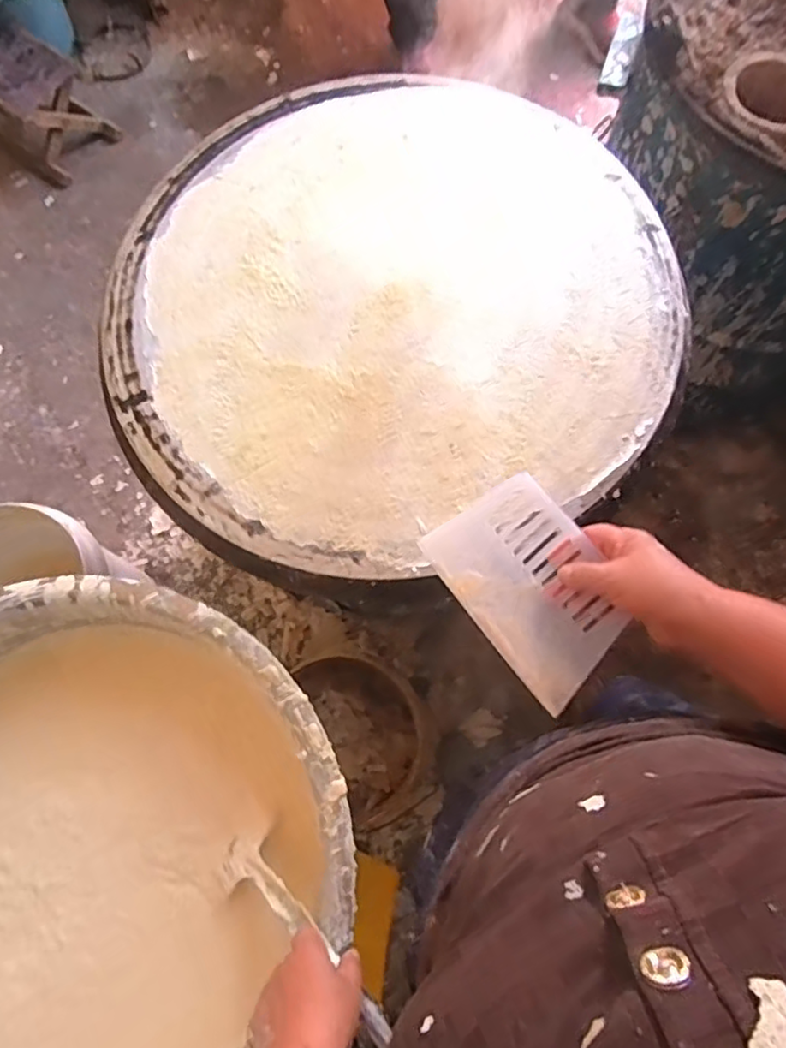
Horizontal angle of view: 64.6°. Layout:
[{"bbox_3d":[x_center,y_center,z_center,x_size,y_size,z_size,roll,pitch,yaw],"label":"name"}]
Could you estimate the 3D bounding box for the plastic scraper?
[{"bbox_3d":[0.113,0.048,0.512,0.116,0.007,0.172,-46,66,18],"label":"plastic scraper"}]

